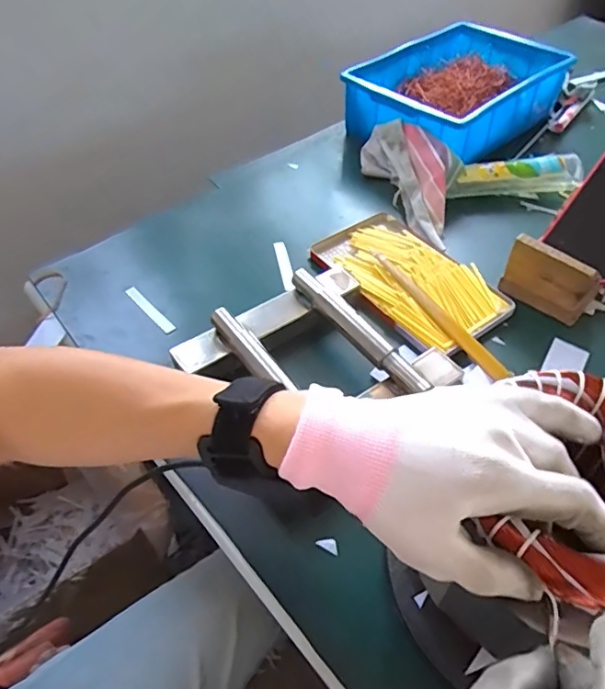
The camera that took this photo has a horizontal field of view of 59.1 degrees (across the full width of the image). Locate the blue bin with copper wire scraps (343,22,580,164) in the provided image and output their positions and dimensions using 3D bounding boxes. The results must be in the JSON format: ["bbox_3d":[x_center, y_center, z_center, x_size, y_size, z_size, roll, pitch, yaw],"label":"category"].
[{"bbox_3d":[0.220,-0.349,0.765,0.294,0.102,0.193,-37,58,-27],"label":"blue bin with copper wire scraps"}]

